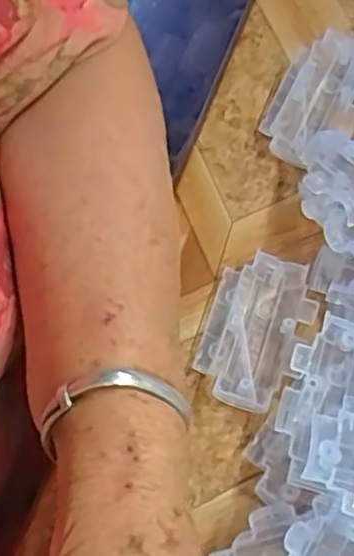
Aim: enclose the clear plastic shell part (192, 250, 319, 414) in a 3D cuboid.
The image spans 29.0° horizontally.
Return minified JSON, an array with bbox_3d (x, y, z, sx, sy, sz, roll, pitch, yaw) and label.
[{"bbox_3d":[0.034,0.023,0.302,0.043,0.016,0.067,18,70,8],"label":"clear plastic shell part"}]

